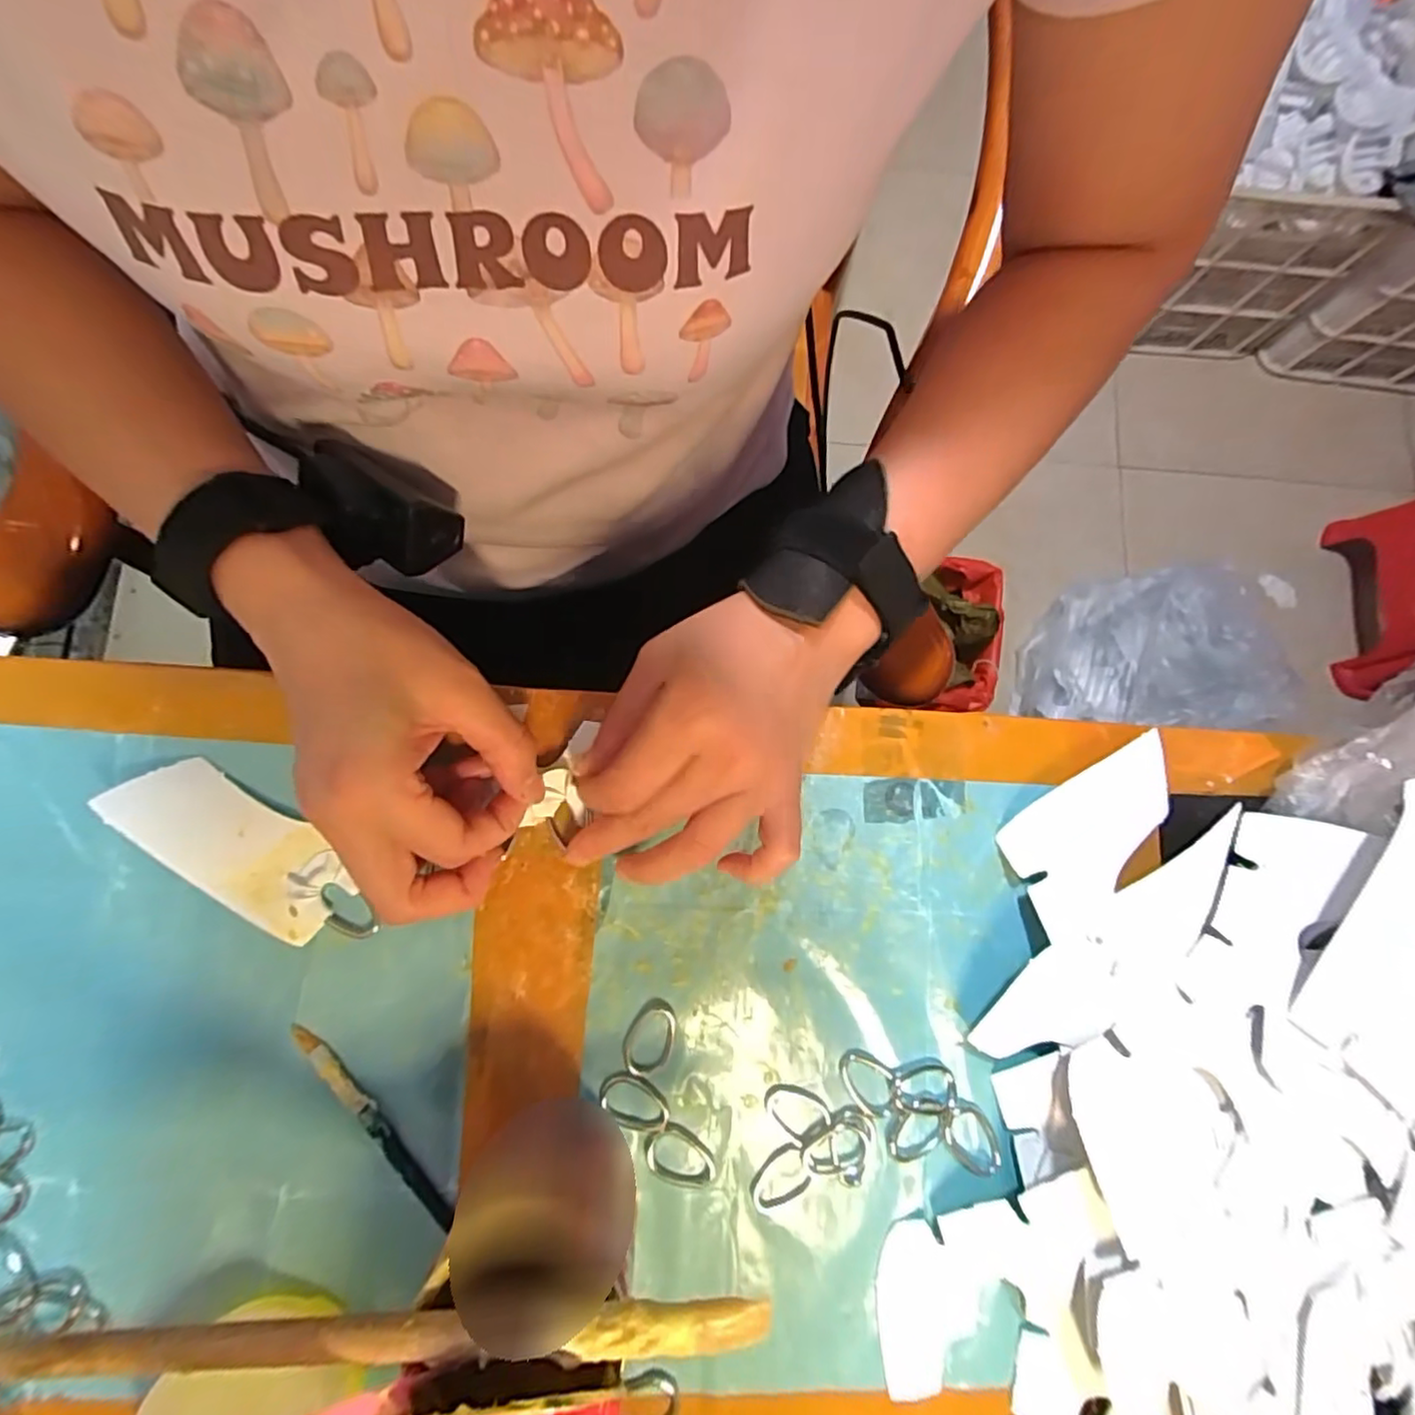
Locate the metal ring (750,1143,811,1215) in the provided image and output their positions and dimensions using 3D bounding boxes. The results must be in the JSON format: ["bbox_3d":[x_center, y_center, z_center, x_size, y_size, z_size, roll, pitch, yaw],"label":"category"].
[{"bbox_3d":[0.030,0.195,0.255,0.028,0.004,0.019,-36,86,-8],"label":"metal ring"}]

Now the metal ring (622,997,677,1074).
[{"bbox_3d":[-0.024,0.138,0.257,0.019,0.004,0.030,18,81,-2],"label":"metal ring"}]

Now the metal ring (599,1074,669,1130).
[{"bbox_3d":[-0.030,0.163,0.255,0.029,0.004,0.019,21,81,-1],"label":"metal ring"}]

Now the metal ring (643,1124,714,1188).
[{"bbox_3d":[-0.012,0.185,0.253,0.030,0.004,0.019,33,81,1],"label":"metal ring"}]

